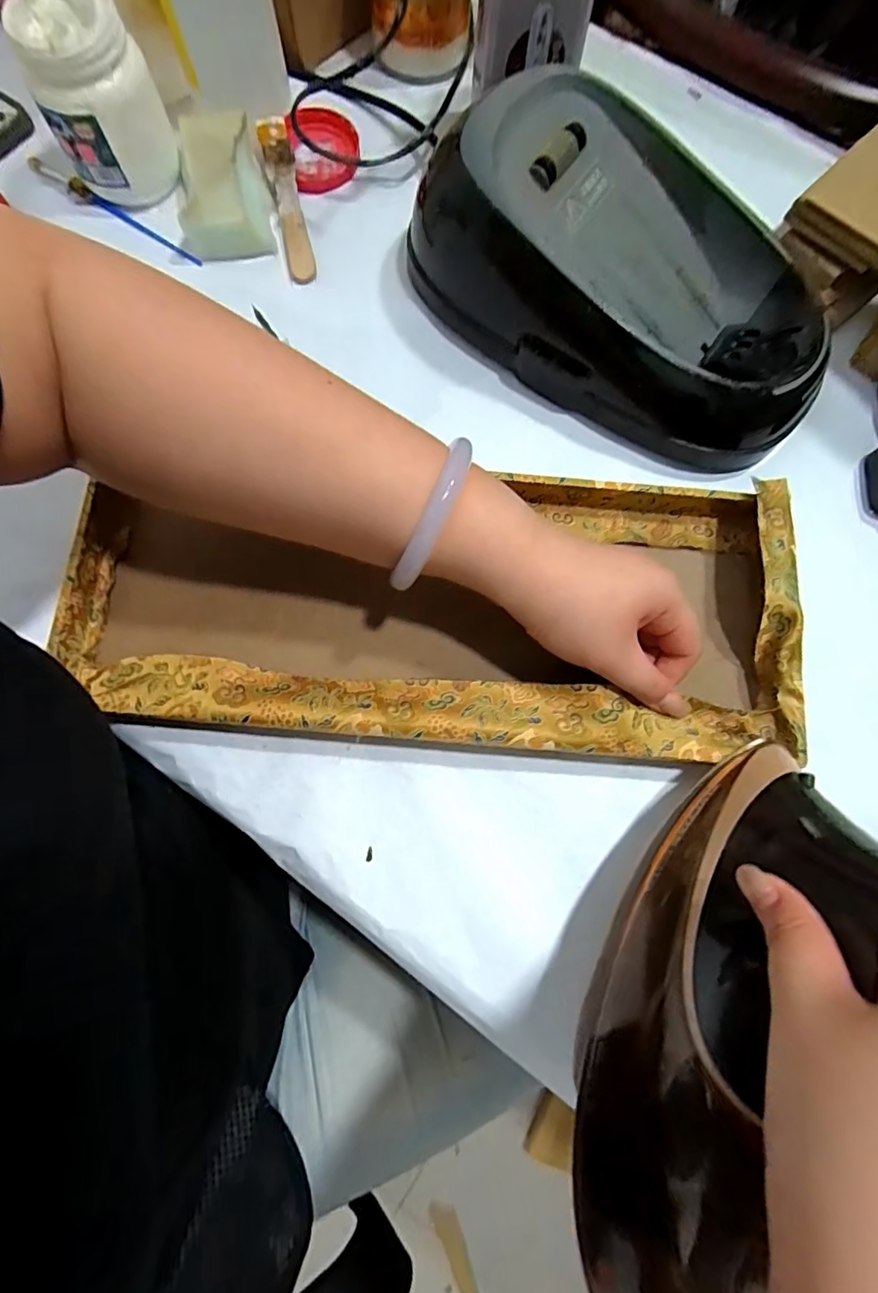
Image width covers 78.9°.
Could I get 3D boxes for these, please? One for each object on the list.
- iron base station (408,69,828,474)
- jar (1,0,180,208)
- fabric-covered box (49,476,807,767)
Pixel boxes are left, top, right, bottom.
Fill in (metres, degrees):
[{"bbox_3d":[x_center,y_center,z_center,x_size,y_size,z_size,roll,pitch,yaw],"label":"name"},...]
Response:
[{"bbox_3d":[0.118,-0.247,0.348,0.294,0.091,0.159,30,79,5],"label":"iron base station"},{"bbox_3d":[-0.235,-0.379,0.373,0.074,0.084,0.081,0,78,-1],"label":"jar"},{"bbox_3d":[-0.006,-0.019,0.332,0.432,0.042,0.168,0,78,1],"label":"fabric-covered box"}]

